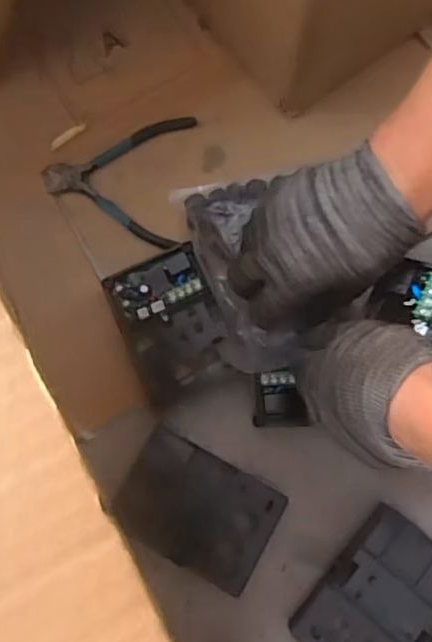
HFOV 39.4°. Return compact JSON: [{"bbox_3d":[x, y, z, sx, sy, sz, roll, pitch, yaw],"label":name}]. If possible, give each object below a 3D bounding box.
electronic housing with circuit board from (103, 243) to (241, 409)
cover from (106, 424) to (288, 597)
[{"bbox_3d":[-0.038,0.003,0.513,0.082,0.029,0.118,-21,78,-4],"label":"electronic housing with circuit board"},{"bbox_3d":[-0.016,0.148,0.479,0.121,0.022,0.083,28,79,7],"label":"cover"}]

